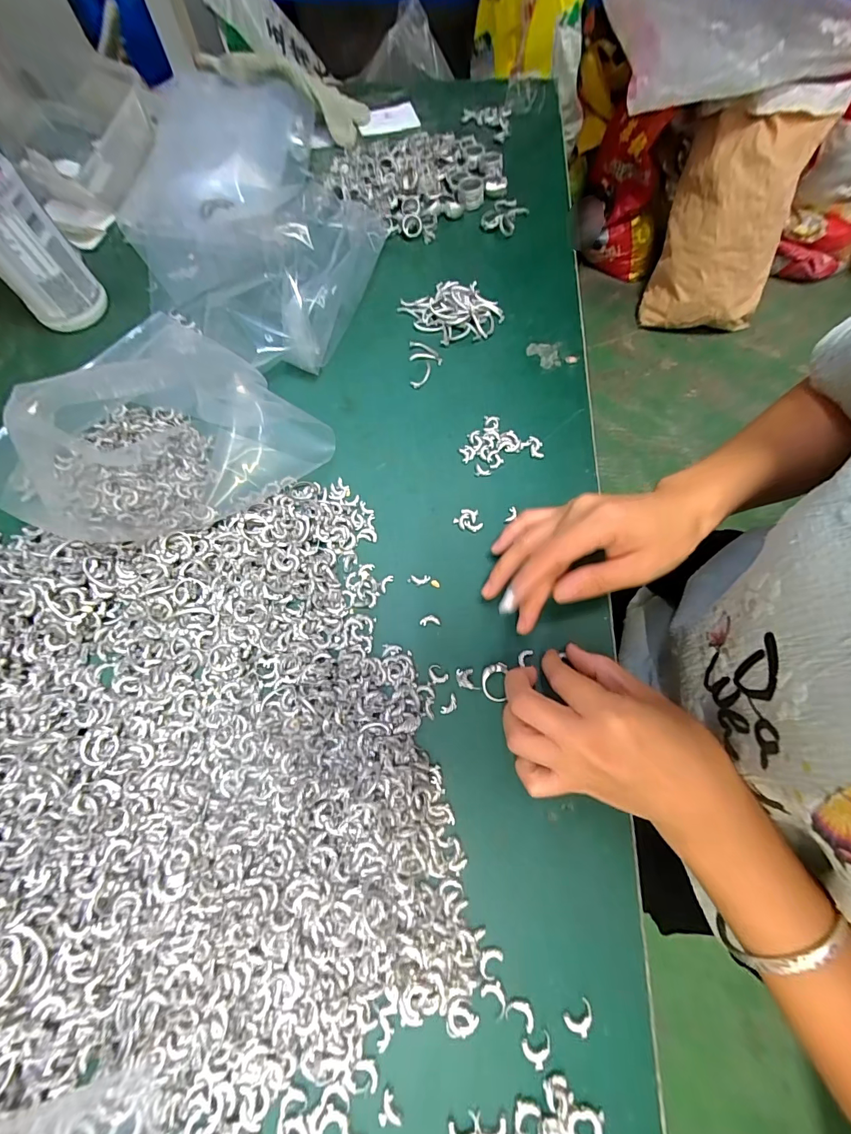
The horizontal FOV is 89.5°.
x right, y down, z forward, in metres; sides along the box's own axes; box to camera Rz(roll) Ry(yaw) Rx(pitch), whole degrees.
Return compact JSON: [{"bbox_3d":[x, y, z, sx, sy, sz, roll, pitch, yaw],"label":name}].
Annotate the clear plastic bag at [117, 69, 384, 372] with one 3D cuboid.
[{"bbox_3d":[-0.184,-0.370,0.436,0.239,0.058,0.426,-23,71,-9],"label":"clear plastic bag"}]

